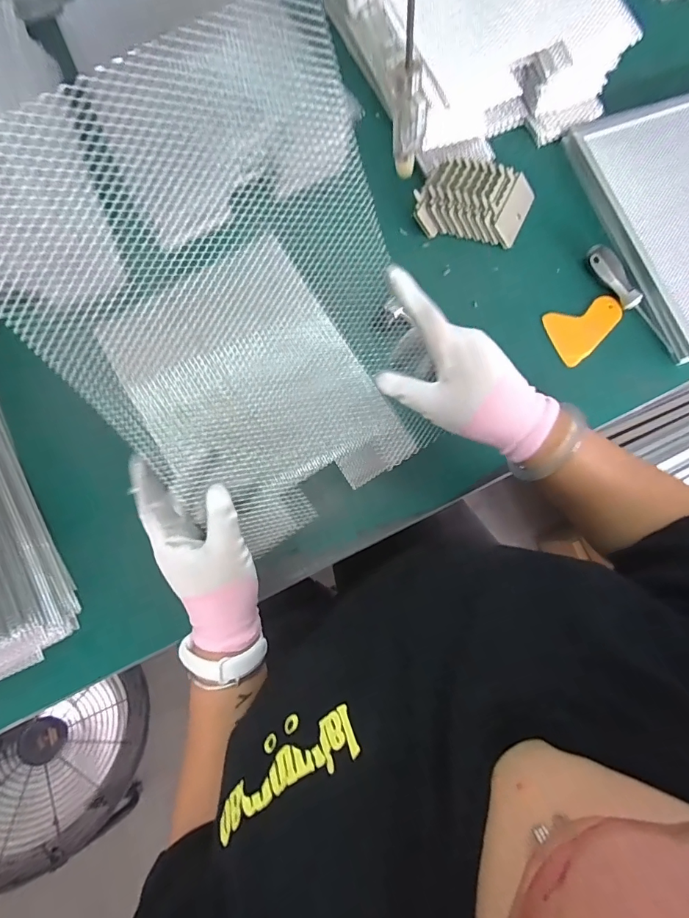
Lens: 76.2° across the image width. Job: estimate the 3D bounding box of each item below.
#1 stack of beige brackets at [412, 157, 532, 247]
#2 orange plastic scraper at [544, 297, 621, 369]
[{"bbox_3d":[0.164,-0.323,0.561,0.145,0.051,0.085,6,79,0],"label":"stack of beige brackets"},{"bbox_3d":[0.303,-0.160,0.548,0.095,0.010,0.070,-18,86,-6],"label":"orange plastic scraper"}]

